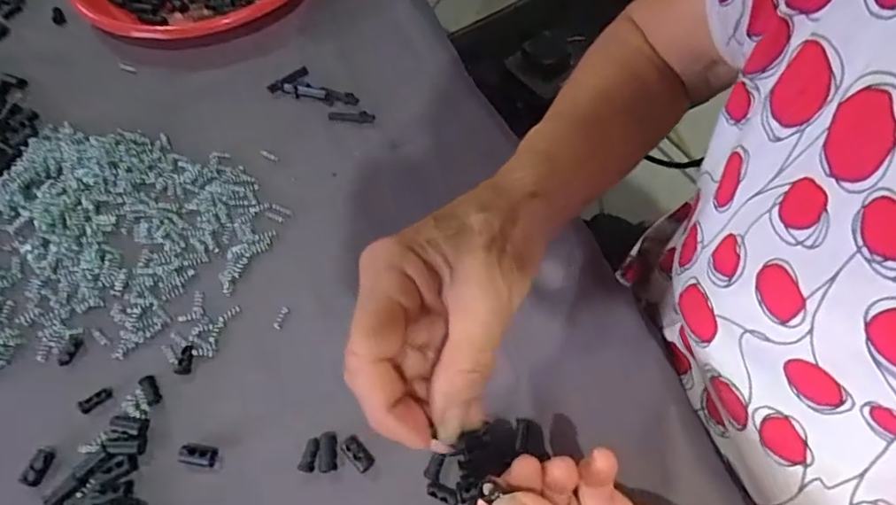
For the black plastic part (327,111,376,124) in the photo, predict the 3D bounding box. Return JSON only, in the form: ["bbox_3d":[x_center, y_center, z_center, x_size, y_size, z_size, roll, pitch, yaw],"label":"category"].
[{"bbox_3d":[-0.071,-0.100,0.413,0.035,0.004,0.009,6,61,6],"label":"black plastic part"}]

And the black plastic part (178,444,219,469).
[{"bbox_3d":[-0.135,0.109,0.302,0.022,0.007,0.011,6,61,6],"label":"black plastic part"}]

